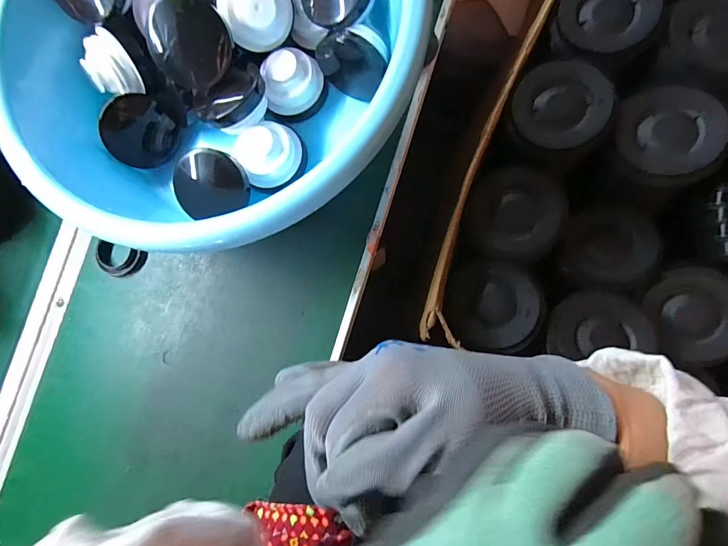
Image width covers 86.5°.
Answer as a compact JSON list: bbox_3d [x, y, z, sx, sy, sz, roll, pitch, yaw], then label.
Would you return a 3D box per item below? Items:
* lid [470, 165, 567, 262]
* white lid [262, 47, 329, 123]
[{"bbox_3d":[0.191,-0.073,0.491,0.112,0.020,0.113,3,96,26],"label":"lid"},{"bbox_3d":[-0.072,-0.201,0.410,0.057,0.048,0.061,4,85,4],"label":"white lid"}]

